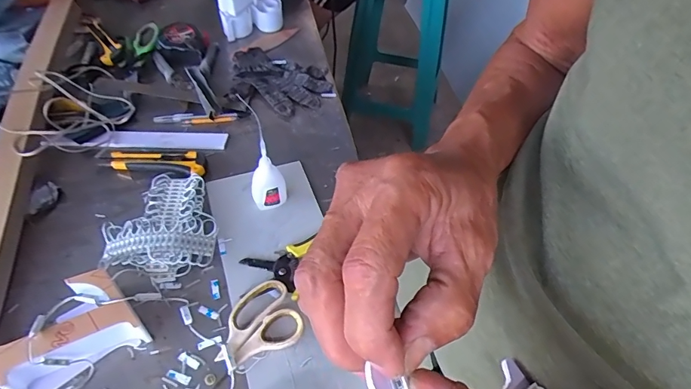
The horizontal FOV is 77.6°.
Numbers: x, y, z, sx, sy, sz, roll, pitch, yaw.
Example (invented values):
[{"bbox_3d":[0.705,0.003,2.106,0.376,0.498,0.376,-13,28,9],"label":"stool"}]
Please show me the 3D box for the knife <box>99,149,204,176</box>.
[{"bbox_3d":[-0.270,-0.048,0.620,0.140,0.016,0.041,6,50,2],"label":"knife"}]

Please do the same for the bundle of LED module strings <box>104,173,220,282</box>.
[{"bbox_3d":[-0.236,0.034,0.544,0.126,0.032,0.155,-14,52,-13],"label":"bundle of LED module strings"}]

